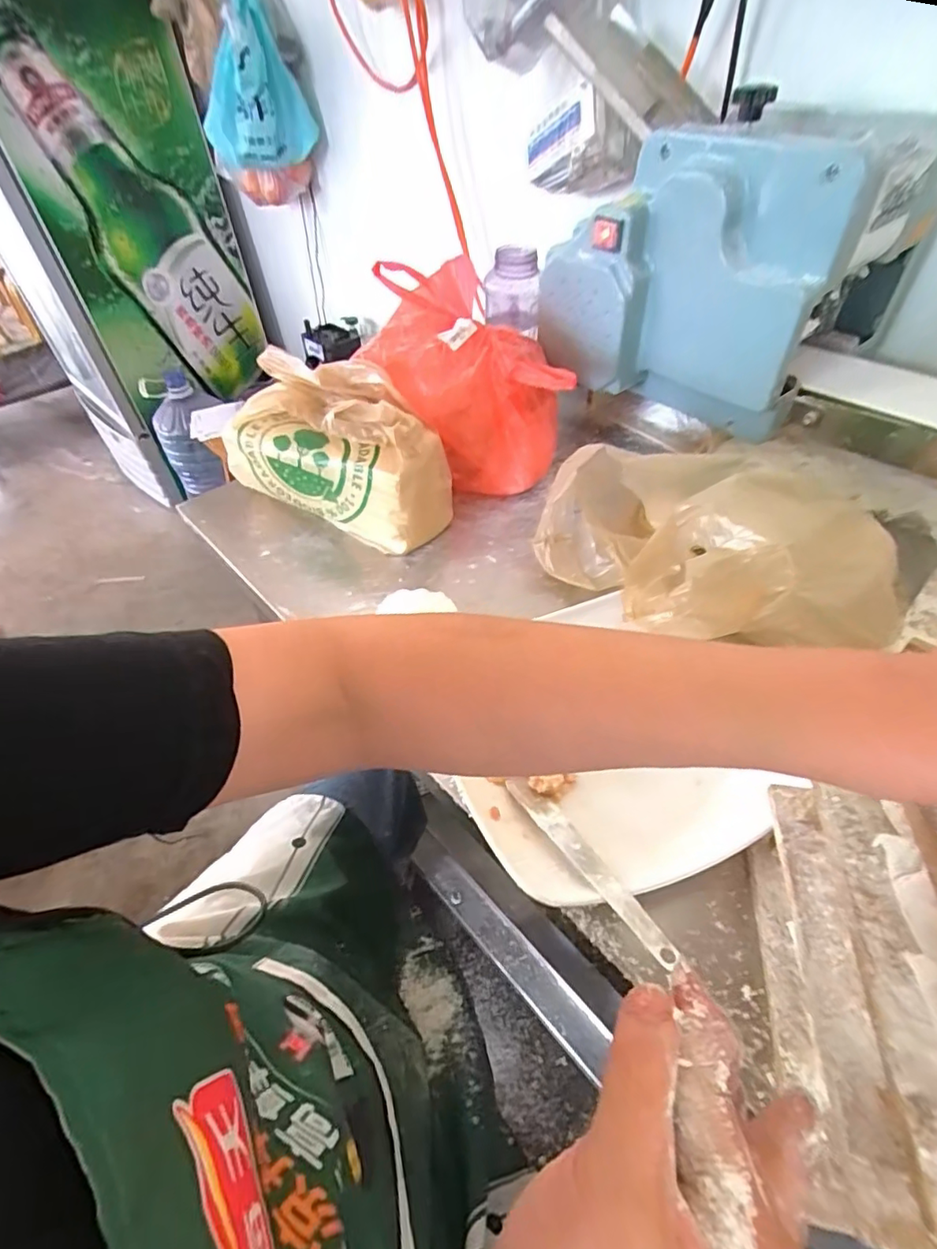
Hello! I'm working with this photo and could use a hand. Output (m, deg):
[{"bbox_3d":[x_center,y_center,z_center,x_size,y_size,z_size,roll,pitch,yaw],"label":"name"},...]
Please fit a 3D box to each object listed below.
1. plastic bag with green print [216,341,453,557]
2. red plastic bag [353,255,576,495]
[{"bbox_3d":[-0.141,-0.187,0.603,0.235,0.132,0.112,18,52,18],"label":"plastic bag with green print"},{"bbox_3d":[-0.005,-0.279,0.650,0.227,0.186,0.167,0,48,2],"label":"red plastic bag"}]

